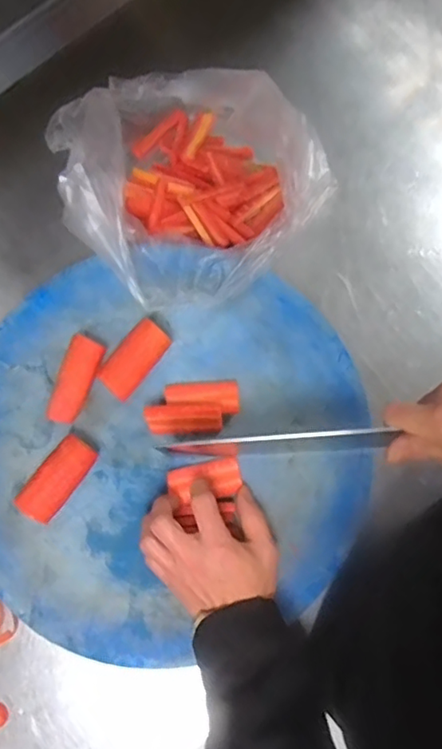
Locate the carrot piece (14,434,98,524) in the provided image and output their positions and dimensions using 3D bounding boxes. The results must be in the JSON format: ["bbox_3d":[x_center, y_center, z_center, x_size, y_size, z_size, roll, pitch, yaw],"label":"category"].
[{"bbox_3d":[-0.151,0.098,0.557,0.038,0.038,0.079,35,82,8],"label":"carrot piece"}]

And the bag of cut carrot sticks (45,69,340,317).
[{"bbox_3d":[-0.040,-0.198,0.622,0.234,0.145,0.253,-44,81,-6],"label":"bag of cut carrot sticks"}]

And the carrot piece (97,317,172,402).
[{"bbox_3d":[-0.084,-0.015,0.580,0.044,0.033,0.077,36,82,8],"label":"carrot piece"}]

